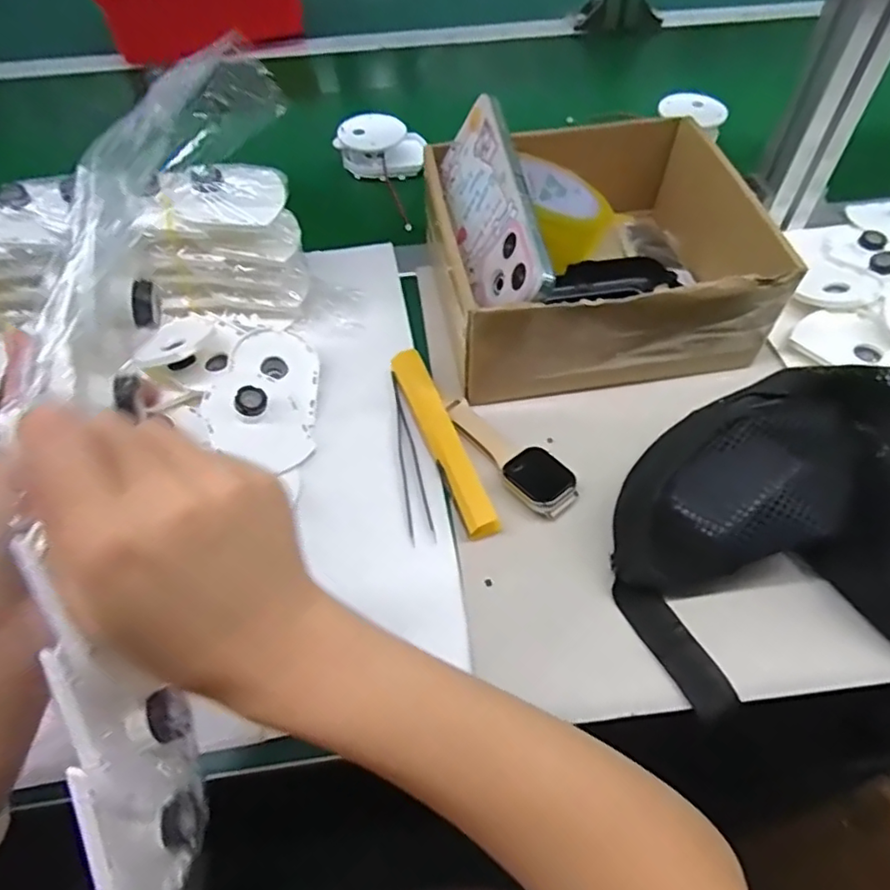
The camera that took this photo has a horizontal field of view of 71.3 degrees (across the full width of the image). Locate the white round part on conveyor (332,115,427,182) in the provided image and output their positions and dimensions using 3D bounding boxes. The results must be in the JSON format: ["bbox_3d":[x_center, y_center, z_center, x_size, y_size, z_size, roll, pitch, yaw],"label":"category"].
[{"bbox_3d":[-0.060,-0.284,0.593,0.078,0.042,0.048,14,56,12],"label":"white round part on conveyor"}]

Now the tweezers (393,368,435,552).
[{"bbox_3d":[-0.026,0.004,0.396,0.015,0.015,0.123,-11,52,-7],"label":"tweezers"}]

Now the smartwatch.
[{"bbox_3d":[0.039,0.006,0.392,0.035,0.012,0.101,-39,62,-23],"label":"smartwatch"}]

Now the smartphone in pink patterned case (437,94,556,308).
[{"bbox_3d":[0.028,-0.149,0.402,0.011,0.068,0.165,8,59,-31],"label":"smartphone in pink patterned case"}]

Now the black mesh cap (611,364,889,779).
[{"bbox_3d":[0.188,0.048,0.307,0.193,0.087,0.173,30,60,21],"label":"black mesh cap"}]

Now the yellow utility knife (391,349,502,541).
[{"bbox_3d":[-0.003,-0.005,0.394,0.019,0.022,0.144,-19,55,-12],"label":"yellow utility knife"}]

